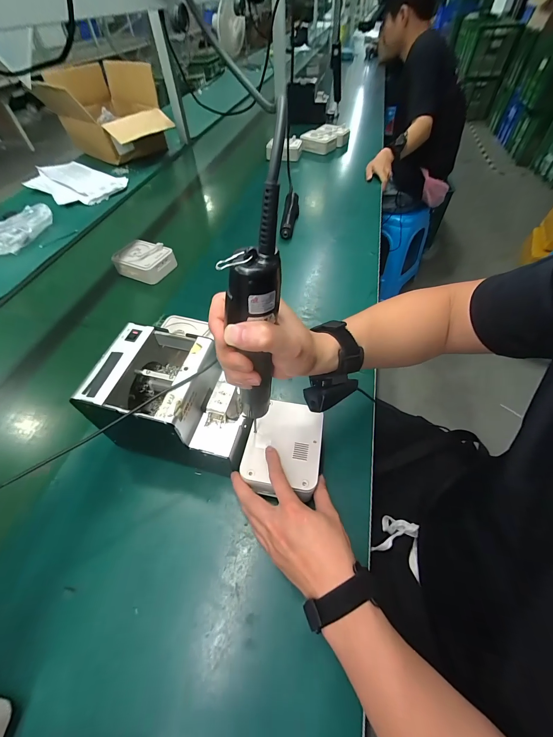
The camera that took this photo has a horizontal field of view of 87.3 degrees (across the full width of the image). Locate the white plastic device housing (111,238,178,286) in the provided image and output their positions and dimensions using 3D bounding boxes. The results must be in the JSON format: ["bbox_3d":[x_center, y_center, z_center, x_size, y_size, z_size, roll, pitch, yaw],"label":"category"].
[{"bbox_3d":[-0.326,-0.268,0.722,0.126,0.048,0.095,22,56,16],"label":"white plastic device housing"}]

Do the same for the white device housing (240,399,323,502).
[{"bbox_3d":[0.010,0.105,0.399,0.097,0.033,0.129,7,53,6],"label":"white device housing"}]

